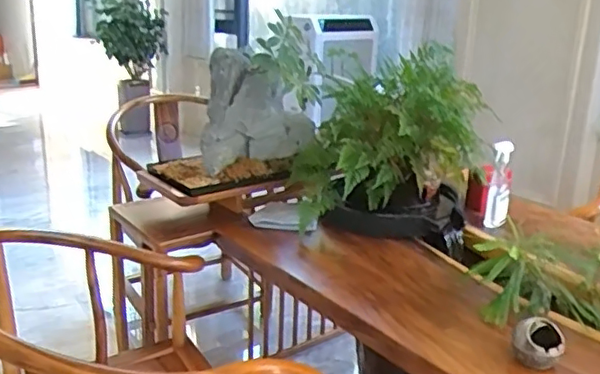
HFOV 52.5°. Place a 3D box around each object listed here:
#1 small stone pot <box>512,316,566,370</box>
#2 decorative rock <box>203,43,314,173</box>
[{"bbox_3d":[0.440,0.294,1.127,0.088,0.081,0.080,1,19,0],"label":"small stone pot"},{"bbox_3d":[-0.122,-0.224,1.768,0.297,0.326,0.237,3,19,7],"label":"decorative rock"}]

